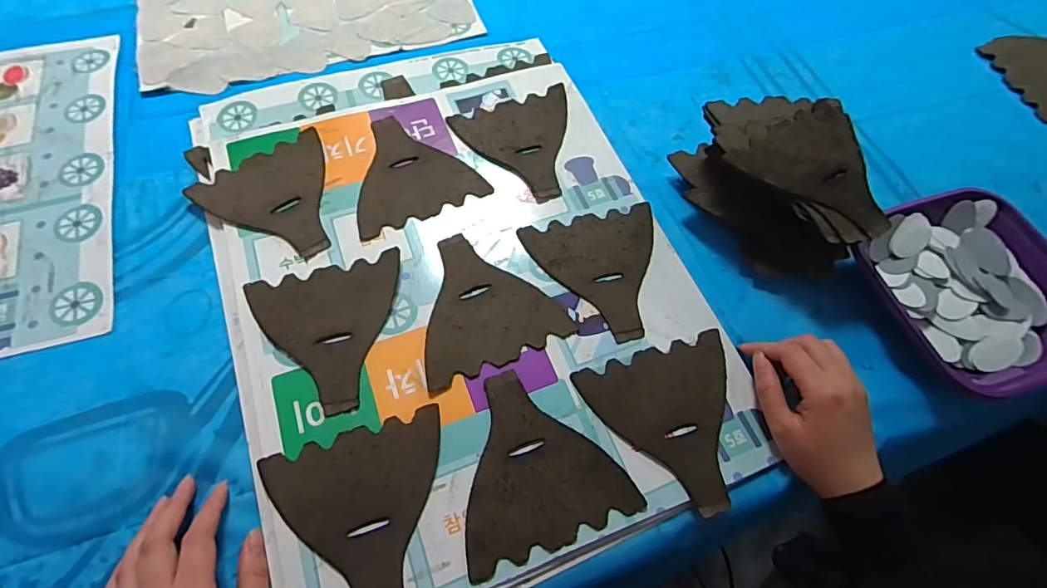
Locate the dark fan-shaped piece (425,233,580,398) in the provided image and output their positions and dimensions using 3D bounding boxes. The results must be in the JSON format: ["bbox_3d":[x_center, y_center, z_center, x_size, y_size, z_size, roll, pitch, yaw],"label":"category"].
[{"bbox_3d":[-0.040,0.004,0.440,0.128,0.004,0.127,-22,67,-14],"label":"dark fan-shaped piece"}]

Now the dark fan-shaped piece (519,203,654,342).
[{"bbox_3d":[0.076,-0.020,0.463,0.124,0.004,0.129,-13,65,-10],"label":"dark fan-shaped piece"}]

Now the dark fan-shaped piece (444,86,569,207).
[{"bbox_3d":[0.004,-0.153,0.523,0.122,0.005,0.131,-20,68,-10],"label":"dark fan-shaped piece"}]

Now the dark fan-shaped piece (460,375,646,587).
[{"bbox_3d":[0.004,0.124,0.383,0.125,0.004,0.130,-19,66,-12],"label":"dark fan-shaped piece"}]

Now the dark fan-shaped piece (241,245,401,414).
[{"bbox_3d":[-0.158,0.033,0.418,0.124,0.005,0.130,-13,65,-10],"label":"dark fan-shaped piece"}]

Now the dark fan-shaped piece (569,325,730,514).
[{"bbox_3d":[0.125,0.105,0.402,0.124,0.006,0.129,-17,66,-12],"label":"dark fan-shaped piece"}]

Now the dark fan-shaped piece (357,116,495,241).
[{"bbox_3d":[-0.117,-0.129,0.504,0.126,0.004,0.130,-21,67,-14],"label":"dark fan-shaped piece"}]

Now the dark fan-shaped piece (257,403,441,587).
[{"bbox_3d":[-0.110,0.161,0.357,0.124,0.006,0.130,-16,66,-11],"label":"dark fan-shaped piece"}]

